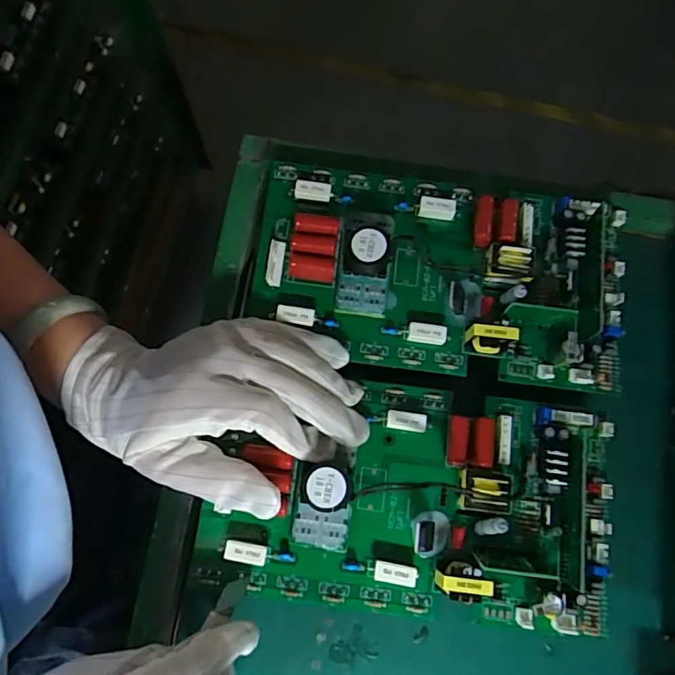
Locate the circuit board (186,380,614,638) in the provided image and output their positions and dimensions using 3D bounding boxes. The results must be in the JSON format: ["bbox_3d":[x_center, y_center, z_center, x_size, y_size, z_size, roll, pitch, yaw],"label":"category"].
[{"bbox_3d":[0.042,0.089,0.291,0.221,0.036,0.126,9,76,1],"label":"circuit board"}]

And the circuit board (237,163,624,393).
[{"bbox_3d":[0.063,-0.045,0.320,0.226,0.032,0.121,7,76,1],"label":"circuit board"}]

